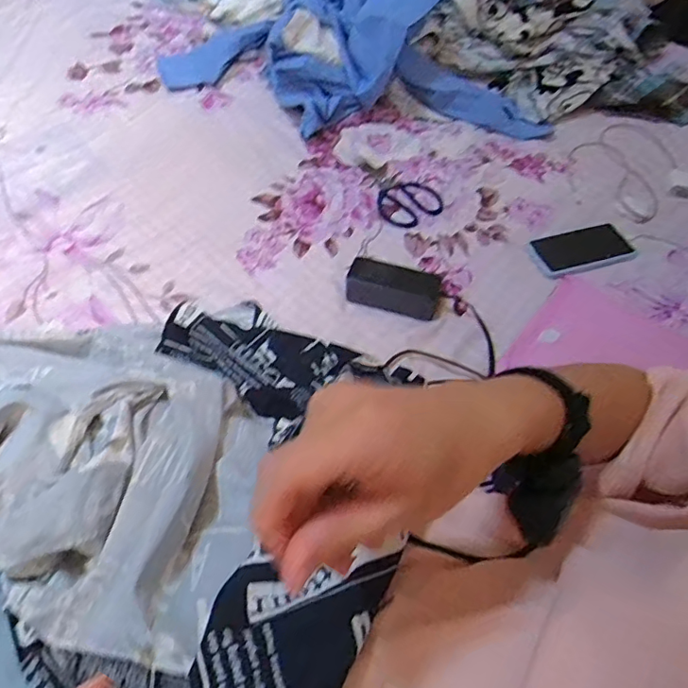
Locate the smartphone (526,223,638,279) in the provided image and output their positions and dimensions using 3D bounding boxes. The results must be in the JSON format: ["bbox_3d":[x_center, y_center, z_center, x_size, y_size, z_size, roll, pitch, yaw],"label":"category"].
[{"bbox_3d":[0.380,-0.151,0.851,0.172,0.015,0.090,-14,59,-13],"label":"smartphone"}]

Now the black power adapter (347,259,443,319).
[{"bbox_3d":[0.072,-0.080,0.769,0.134,0.030,0.067,12,57,4],"label":"black power adapter"}]

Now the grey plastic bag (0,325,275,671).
[{"bbox_3d":[-0.288,0.068,0.536,0.496,0.195,0.298,23,58,11],"label":"grey plastic bag"}]

